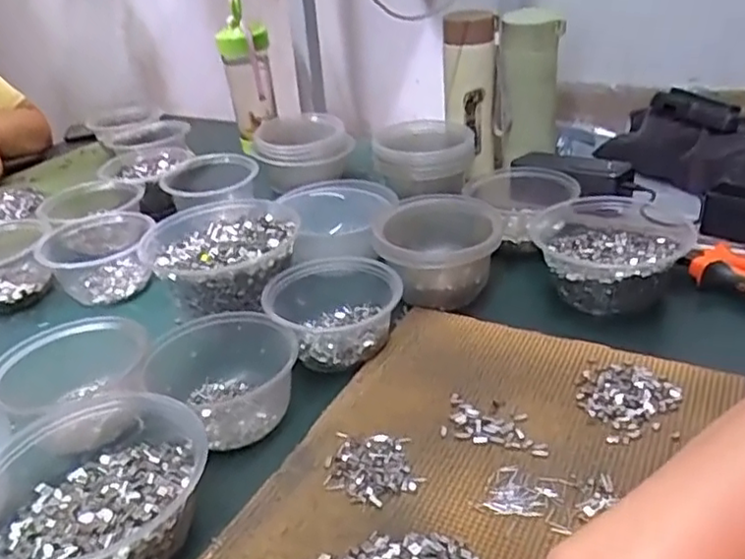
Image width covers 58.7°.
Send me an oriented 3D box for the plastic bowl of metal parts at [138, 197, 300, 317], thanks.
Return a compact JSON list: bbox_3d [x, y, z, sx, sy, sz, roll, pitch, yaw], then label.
[{"bbox_3d":[-0.139,-0.019,0.627,0.143,0.059,0.149,-4,30,2],"label":"plastic bowl of metal parts"}]

